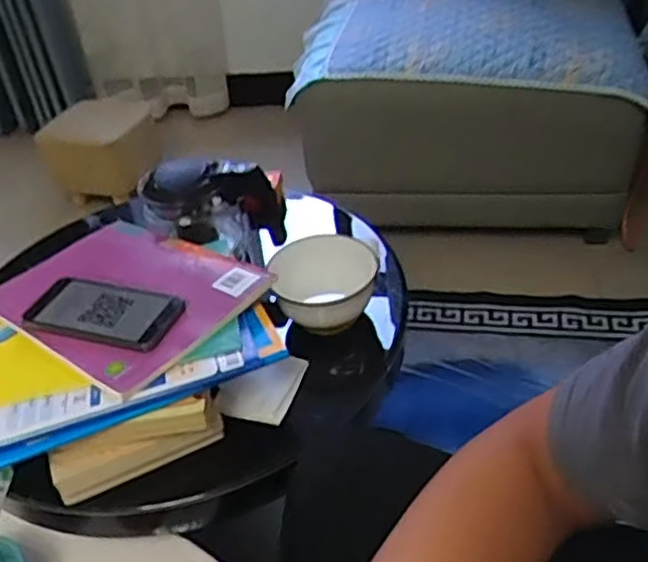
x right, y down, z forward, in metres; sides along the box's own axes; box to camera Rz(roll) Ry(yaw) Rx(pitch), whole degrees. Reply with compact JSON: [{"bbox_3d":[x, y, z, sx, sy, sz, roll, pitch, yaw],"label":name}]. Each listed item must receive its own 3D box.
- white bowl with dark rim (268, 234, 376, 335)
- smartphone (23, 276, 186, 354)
[{"bbox_3d":[-0.004,0.017,0.836,0.127,0.093,0.118,-4,39,4],"label":"white bowl with dark rim"},{"bbox_3d":[-0.232,0.033,0.720,0.163,0.009,0.081,10,42,20],"label":"smartphone"}]

